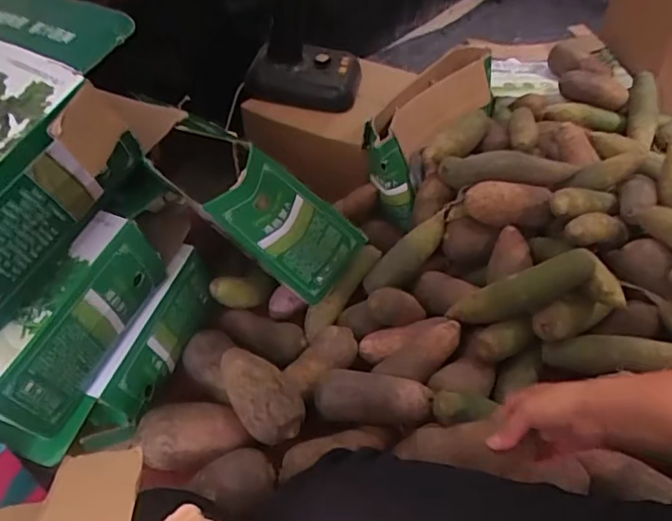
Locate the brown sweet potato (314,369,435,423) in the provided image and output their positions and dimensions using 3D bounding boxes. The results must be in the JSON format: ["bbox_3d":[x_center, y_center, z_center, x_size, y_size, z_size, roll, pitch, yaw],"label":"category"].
[{"bbox_3d":[0.050,0.182,0.756,0.159,0.058,0.073,5,43,10],"label":"brown sweet potato"}]

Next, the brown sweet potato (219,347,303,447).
[{"bbox_3d":[-0.106,0.179,0.757,0.080,0.065,0.157,-30,48,-26],"label":"brown sweet potato"}]

